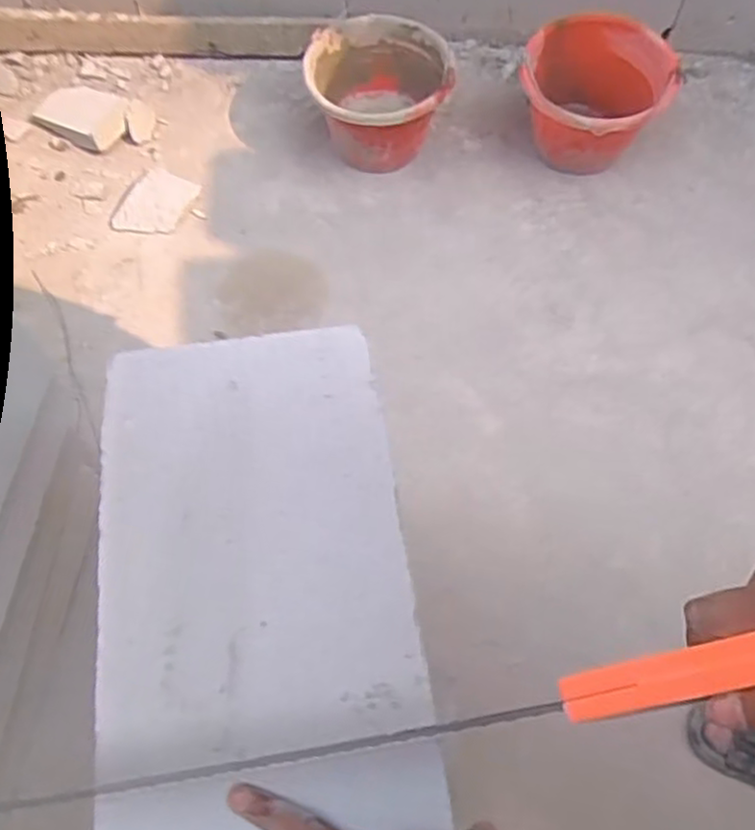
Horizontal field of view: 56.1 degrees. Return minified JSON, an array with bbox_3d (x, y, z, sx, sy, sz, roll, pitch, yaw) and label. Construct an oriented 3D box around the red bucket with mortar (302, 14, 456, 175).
[{"bbox_3d":[0.008,-0.571,1.272,0.243,0.178,0.262,0,65,1],"label":"red bucket with mortar"}]

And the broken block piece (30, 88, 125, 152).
[{"bbox_3d":[-0.540,-0.547,1.298,0.155,0.049,0.107,19,67,10],"label":"broken block piece"}]

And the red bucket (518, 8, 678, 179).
[{"bbox_3d":[0.386,-0.557,1.266,0.273,0.184,0.258,5,65,3],"label":"red bucket"}]

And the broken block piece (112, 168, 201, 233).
[{"bbox_3d":[-0.388,-0.367,1.240,0.107,0.021,0.139,24,67,12],"label":"broken block piece"}]

